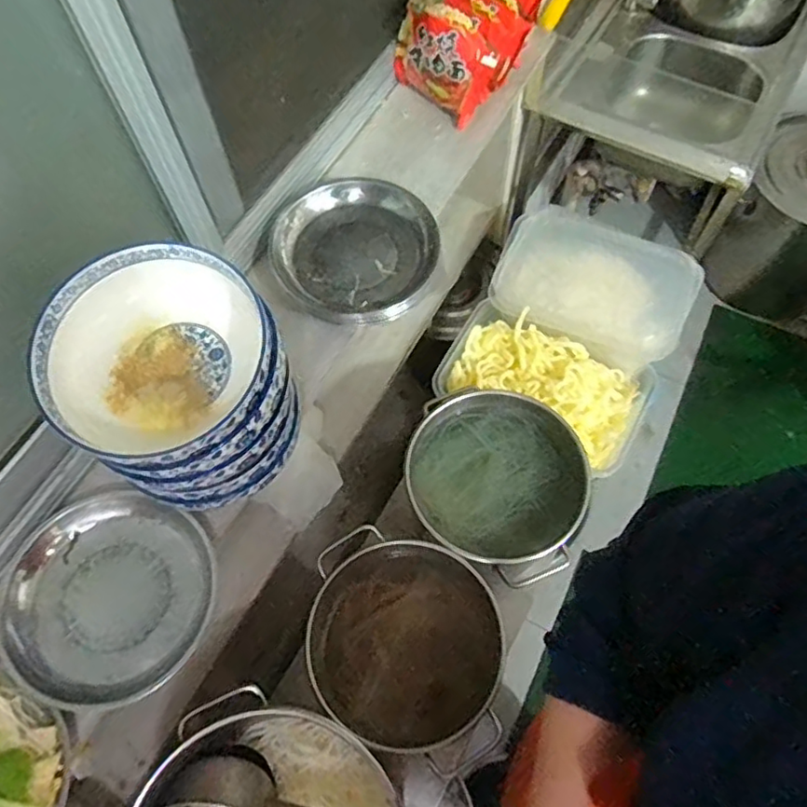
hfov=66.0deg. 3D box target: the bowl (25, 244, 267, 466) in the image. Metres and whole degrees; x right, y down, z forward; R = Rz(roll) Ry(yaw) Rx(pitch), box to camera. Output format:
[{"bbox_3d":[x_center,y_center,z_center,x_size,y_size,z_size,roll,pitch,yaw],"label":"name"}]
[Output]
[{"bbox_3d":[-0.219,-0.040,0.564,0.200,0.074,0.193,0,65,1],"label":"bowl"}]

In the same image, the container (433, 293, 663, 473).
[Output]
[{"bbox_3d":[0.256,-0.036,1.136,0.367,0.072,0.232,29,69,14],"label":"container"}]

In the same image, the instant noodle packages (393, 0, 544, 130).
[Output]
[{"bbox_3d":[0.105,-0.568,0.914,0.164,0.134,0.247,26,68,13],"label":"instant noodle packages"}]

